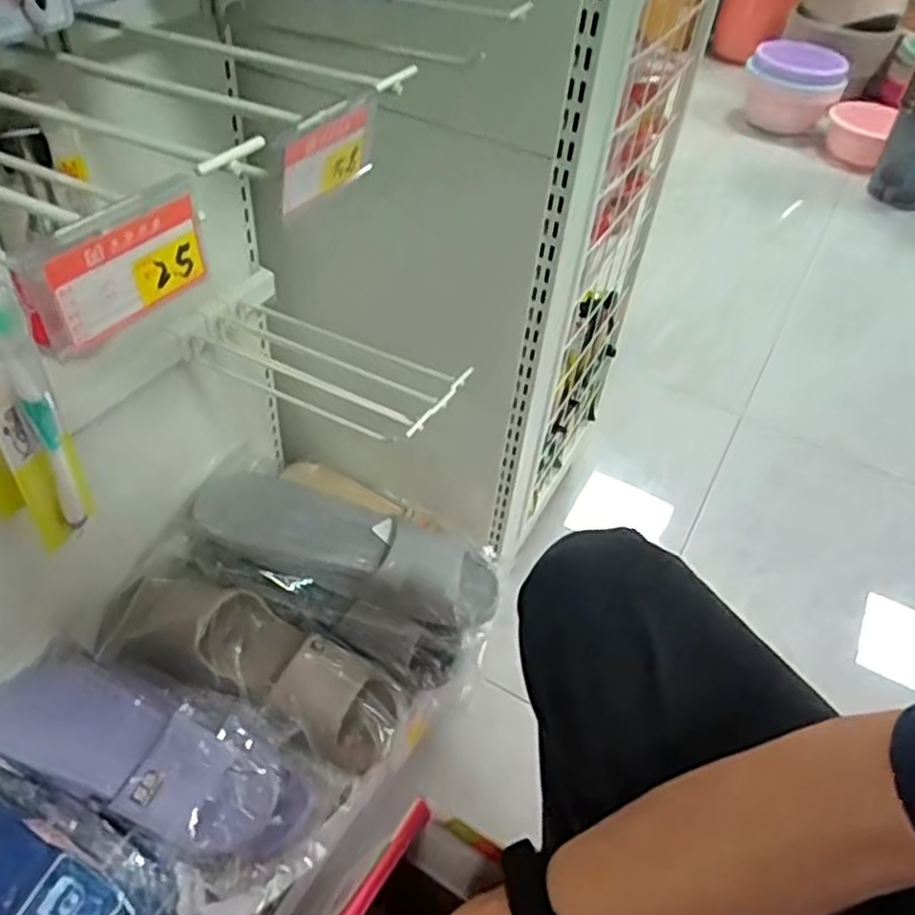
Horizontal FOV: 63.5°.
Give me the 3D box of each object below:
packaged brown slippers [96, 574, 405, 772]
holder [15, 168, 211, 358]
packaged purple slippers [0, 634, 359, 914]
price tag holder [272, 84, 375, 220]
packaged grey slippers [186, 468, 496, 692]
[{"bbox_3d":[-0.229,0.231,0.853,0.350,0.069,0.129,25,48,1],"label":"packaged brown slippers"},{"bbox_3d":[-0.133,-0.075,0.292,0.015,0.044,0.084,24,48,16],"label":"holder"},{"bbox_3d":[-0.302,0.308,0.756,0.362,0.073,0.157,27,48,1],"label":"packaged purple slippers"},{"bbox_3d":[-0.066,-0.158,0.383,0.005,0.043,0.076,26,49,18],"label":"price tag holder"},{"bbox_3d":[-0.137,0.118,0.912,0.376,0.082,0.173,19,47,12],"label":"packaged grey slippers"}]

